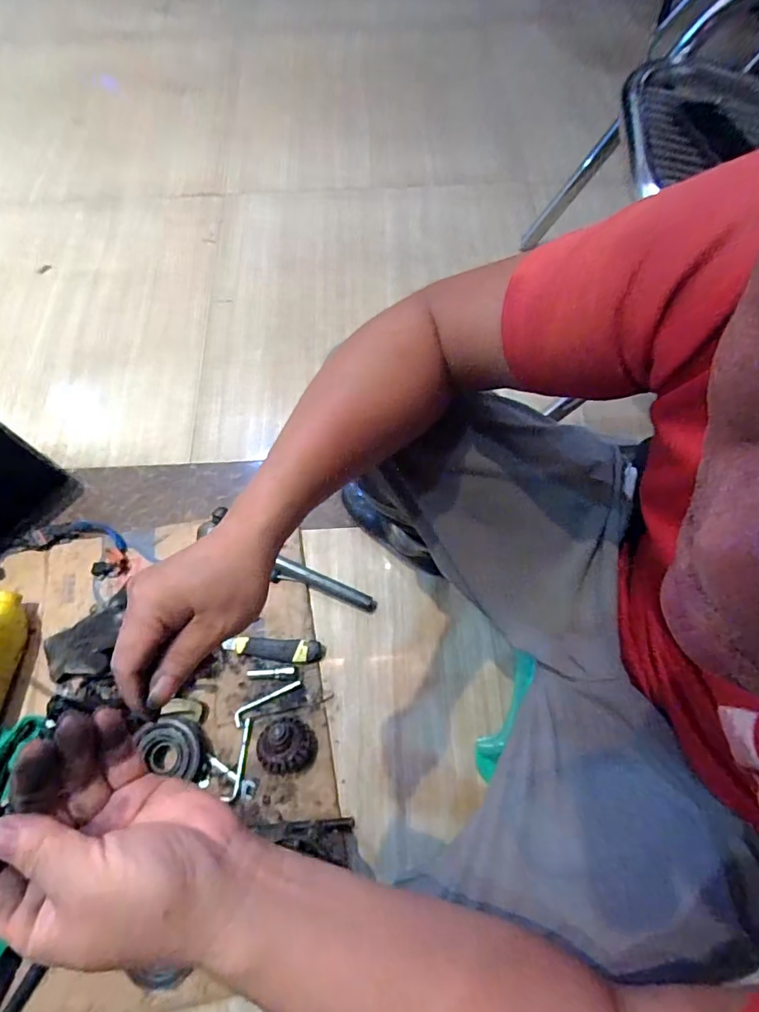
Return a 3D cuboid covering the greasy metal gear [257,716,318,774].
[{"bbox_3d":[-0.141,0.362,0.750,0.085,0.061,0.075,-3,67,0],"label":"greasy metal gear"}]

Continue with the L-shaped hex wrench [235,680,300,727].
[{"bbox_3d":[-0.182,0.312,0.800,0.114,0.010,0.021,-31,70,-12],"label":"L-shaped hex wrench"}]

